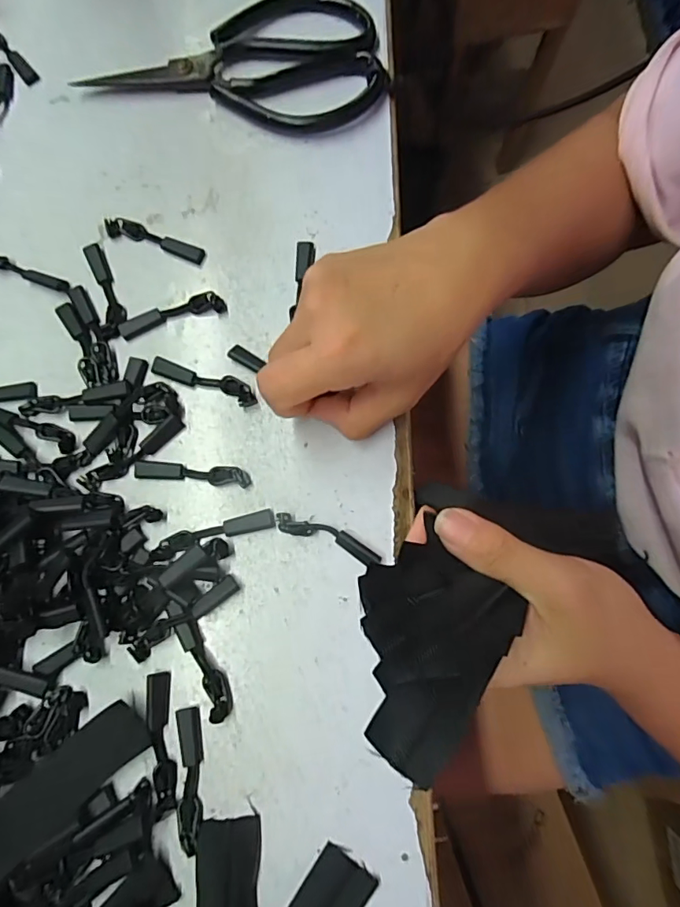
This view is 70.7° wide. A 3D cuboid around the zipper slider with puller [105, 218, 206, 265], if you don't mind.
[{"bbox_3d":[-0.104,-0.121,0.270,0.057,0.007,0.012,18,78,4],"label":"zipper slider with puller"}]

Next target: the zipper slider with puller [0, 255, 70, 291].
[{"bbox_3d":[-0.178,-0.102,0.267,0.058,0.004,0.010,18,78,4],"label":"zipper slider with puller"}]

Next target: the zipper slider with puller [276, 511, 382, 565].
[{"bbox_3d":[-0.006,0.041,0.234,0.053,0.007,0.010,21,78,5],"label":"zipper slider with puller"}]

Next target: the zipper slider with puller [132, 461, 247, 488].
[{"bbox_3d":[-0.075,0.010,0.243,0.058,0.005,0.010,4,78,1],"label":"zipper slider with puller"}]

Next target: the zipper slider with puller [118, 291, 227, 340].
[{"bbox_3d":[-0.092,-0.076,0.261,0.057,0.005,0.012,-17,78,-4],"label":"zipper slider with puller"}]

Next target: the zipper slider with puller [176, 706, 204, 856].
[{"bbox_3d":[-0.067,0.144,0.214,0.011,0.006,0.056,-6,78,-1],"label":"zipper slider with puller"}]

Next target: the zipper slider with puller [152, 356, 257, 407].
[{"bbox_3d":[-0.071,-0.039,0.253,0.057,0.005,0.012,20,78,5],"label":"zipper slider with puller"}]

